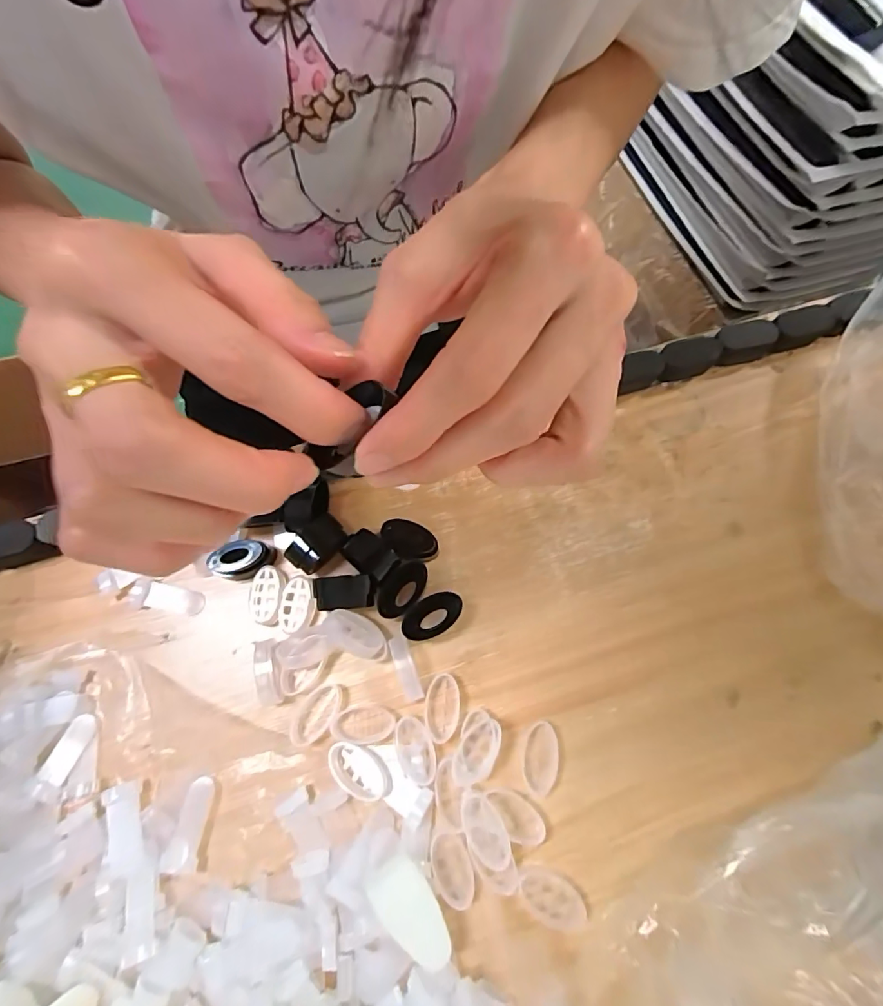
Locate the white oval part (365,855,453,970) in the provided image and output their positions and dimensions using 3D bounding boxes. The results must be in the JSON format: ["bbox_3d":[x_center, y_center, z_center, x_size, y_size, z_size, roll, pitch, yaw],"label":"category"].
[{"bbox_3d":[-0.012,0.182,0.212,0.023,0.012,0.043,-37,74,-10],"label":"white oval part"}]

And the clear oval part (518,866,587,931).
[{"bbox_3d":[0.050,0.183,0.220,0.031,0.007,0.018,26,74,11],"label":"clear oval part"}]

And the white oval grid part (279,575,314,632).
[{"bbox_3d":[-0.081,0.056,0.264,0.018,0.005,0.029,9,72,5],"label":"white oval grid part"}]

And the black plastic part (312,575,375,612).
[{"bbox_3d":[-0.054,0.050,0.263,0.032,0.006,0.018,-4,71,1],"label":"black plastic part"}]

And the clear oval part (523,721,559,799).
[{"bbox_3d":[0.050,0.128,0.239,0.016,0.005,0.033,10,72,6],"label":"clear oval part"}]

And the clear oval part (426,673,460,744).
[{"bbox_3d":[0.001,0.107,0.248,0.017,0.008,0.032,3,71,4],"label":"clear oval part"}]

